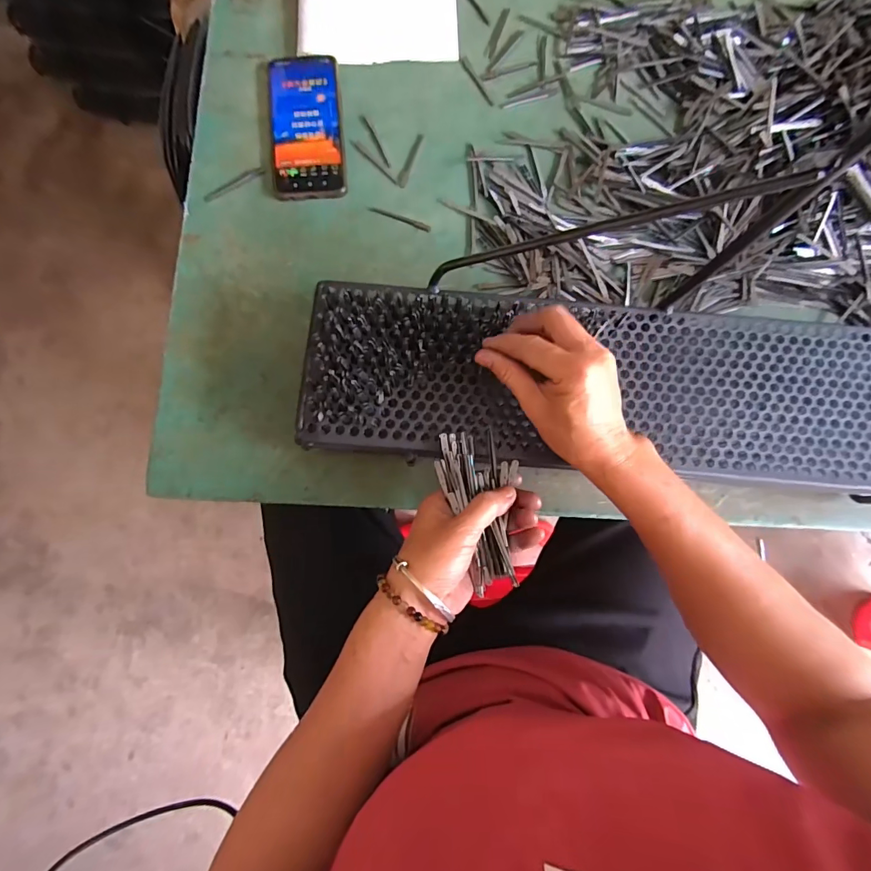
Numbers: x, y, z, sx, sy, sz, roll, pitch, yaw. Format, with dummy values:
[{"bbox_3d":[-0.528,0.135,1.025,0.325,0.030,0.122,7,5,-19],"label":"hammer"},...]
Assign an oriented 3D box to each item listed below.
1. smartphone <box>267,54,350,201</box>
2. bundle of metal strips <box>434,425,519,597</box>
[{"bbox_3d":[-0.136,-0.328,0.470,0.074,0.010,0.159,-5,82,-2],"label":"smartphone"},{"bbox_3d":[0.039,0.054,0.342,0.058,0.017,0.122,-14,77,-3],"label":"bundle of metal strips"}]

